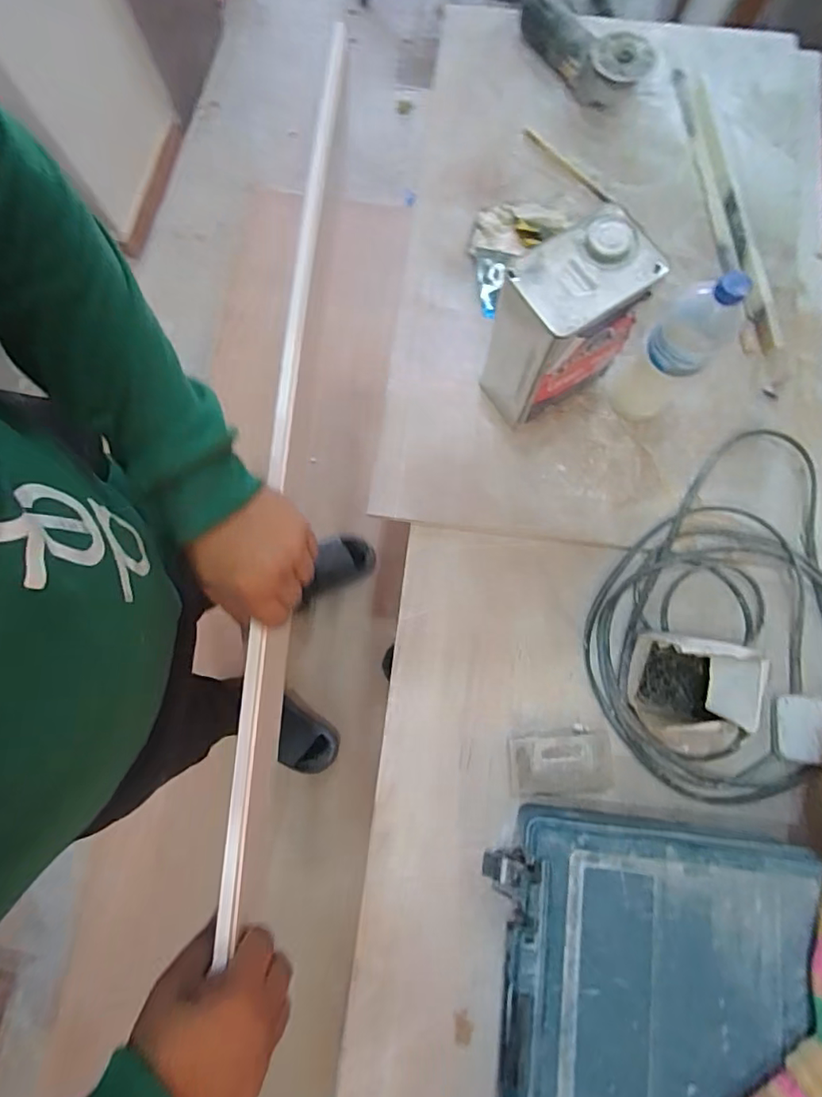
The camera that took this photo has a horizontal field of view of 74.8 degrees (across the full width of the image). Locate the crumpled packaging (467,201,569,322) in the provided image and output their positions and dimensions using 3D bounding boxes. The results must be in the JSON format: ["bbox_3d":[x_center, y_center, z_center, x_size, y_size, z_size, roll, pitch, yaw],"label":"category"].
[{"bbox_3d":[0.139,-0.470,0.836,0.116,0.032,0.201,39,82,8],"label":"crumpled packaging"}]

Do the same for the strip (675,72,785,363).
[{"bbox_3d":[0.485,-0.537,0.833,0.048,0.023,0.504,-8,78,-1],"label":"strip"}]

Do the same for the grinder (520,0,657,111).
[{"bbox_3d":[0.265,-0.823,0.869,0.077,0.095,0.288,-38,80,-6],"label":"grinder"}]

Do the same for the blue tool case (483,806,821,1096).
[{"bbox_3d":[0.260,0.572,0.596,0.368,0.116,0.503,8,79,3],"label":"blue tool case"}]

